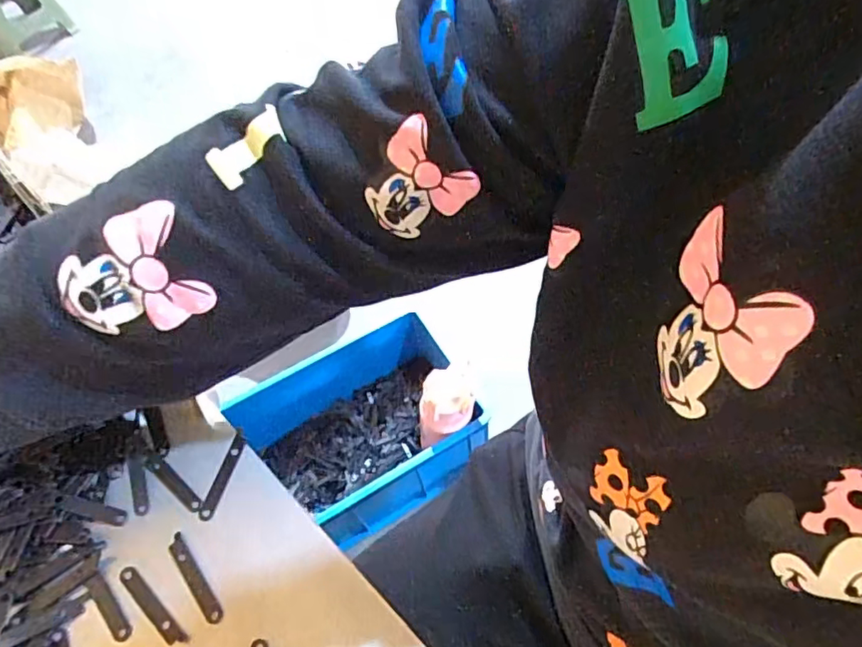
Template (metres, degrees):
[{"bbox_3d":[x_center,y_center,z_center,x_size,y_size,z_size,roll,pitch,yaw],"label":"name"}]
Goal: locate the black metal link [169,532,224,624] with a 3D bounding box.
[{"bbox_3d":[-0.125,0.133,0.298,0.008,0.004,0.054,-37,60,-17],"label":"black metal link"}]

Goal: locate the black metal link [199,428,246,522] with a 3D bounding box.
[{"bbox_3d":[-0.120,0.087,0.331,0.009,0.005,0.053,10,58,13],"label":"black metal link"}]

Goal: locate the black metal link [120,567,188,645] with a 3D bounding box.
[{"bbox_3d":[-0.144,0.145,0.293,0.053,0.004,0.009,33,66,25],"label":"black metal link"}]

